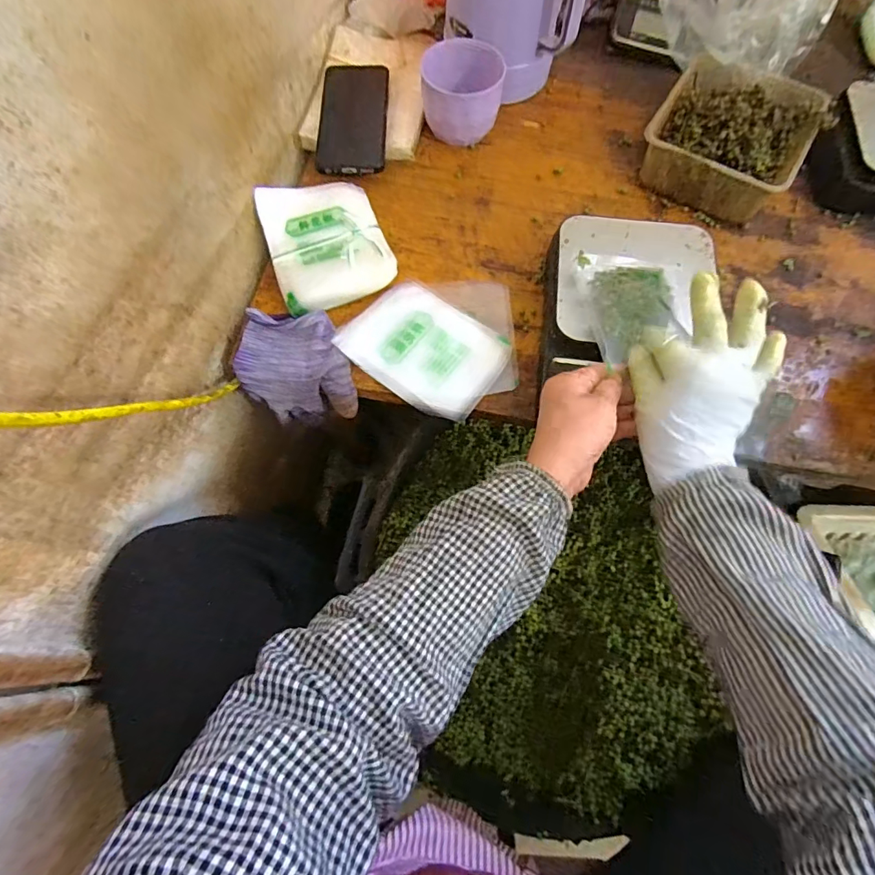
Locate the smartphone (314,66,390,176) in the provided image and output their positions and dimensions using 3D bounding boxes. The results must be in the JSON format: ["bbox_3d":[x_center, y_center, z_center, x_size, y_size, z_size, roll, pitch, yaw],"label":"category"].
[{"bbox_3d":[-0.096,-0.376,0.560,0.075,0.009,0.181,-1,70,0],"label":"smartphone"}]

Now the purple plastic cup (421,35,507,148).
[{"bbox_3d":[0.028,-0.393,0.554,0.090,0.067,0.075,9,70,4],"label":"purple plastic cup"}]

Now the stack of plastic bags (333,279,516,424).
[{"bbox_3d":[0.008,-0.100,0.467,0.153,0.014,0.150,34,74,12],"label":"stack of plastic bags"}]

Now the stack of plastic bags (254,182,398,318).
[{"bbox_3d":[-0.114,-0.204,0.496,0.112,0.019,0.147,-19,71,-7],"label":"stack of plastic bags"}]

